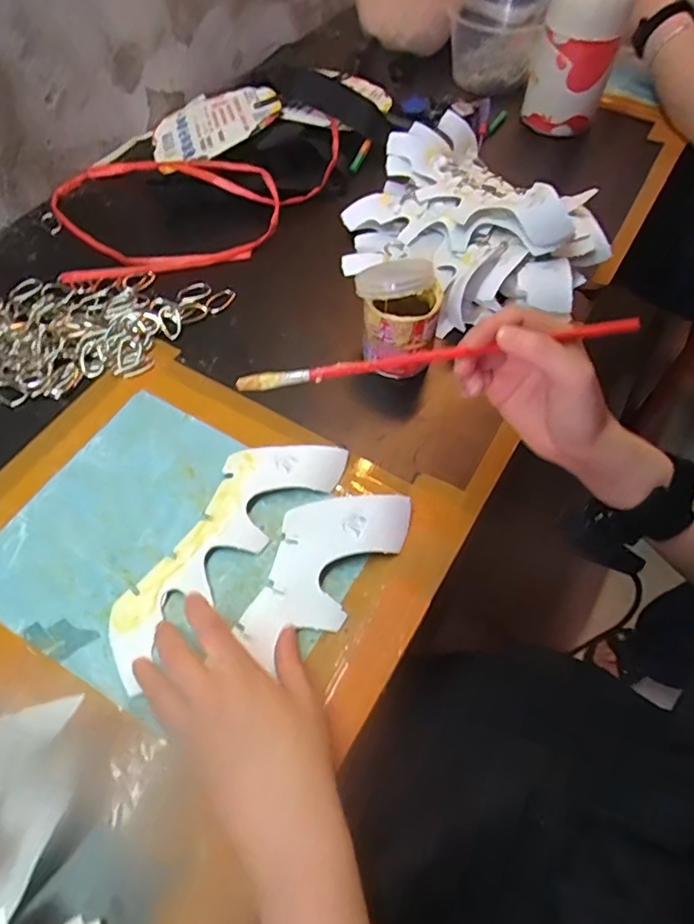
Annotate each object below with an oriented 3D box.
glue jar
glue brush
[{"bbox_3d":[0.043,-0.128,0.493,0.070,0.098,0.070,1,58,-1],"label":"glue jar"},{"bbox_3d":[0.058,-0.067,0.342,0.250,0.012,0.008,-9,59,-4],"label":"glue brush"}]

